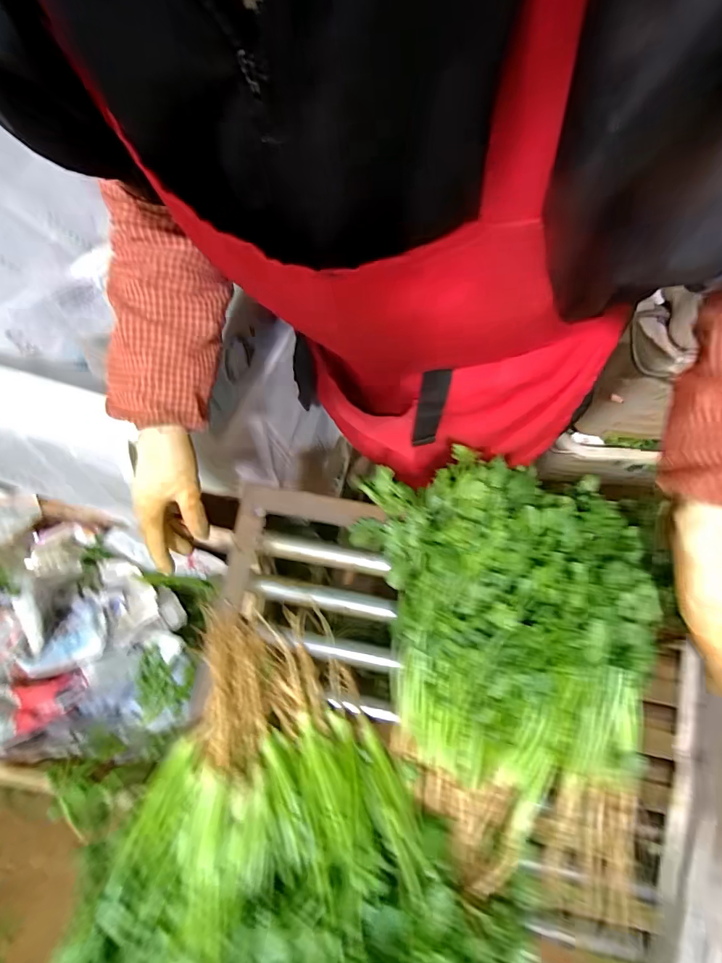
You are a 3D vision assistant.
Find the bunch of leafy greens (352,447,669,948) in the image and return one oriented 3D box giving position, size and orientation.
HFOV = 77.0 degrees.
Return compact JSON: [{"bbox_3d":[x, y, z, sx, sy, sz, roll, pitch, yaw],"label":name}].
[{"bbox_3d":[0.133,0.163,0.403,0.259,0.087,0.399,-2,76,1],"label":"bunch of leafy greens"}]

